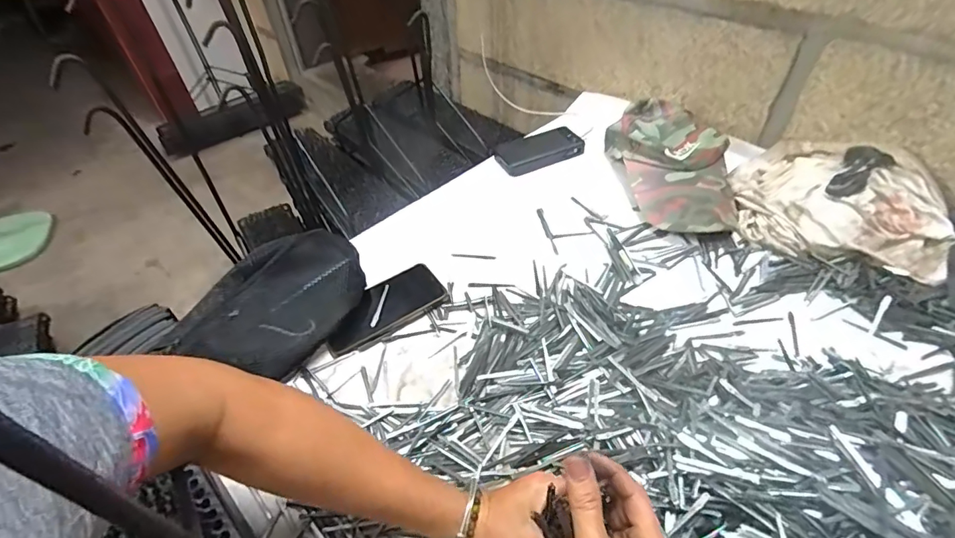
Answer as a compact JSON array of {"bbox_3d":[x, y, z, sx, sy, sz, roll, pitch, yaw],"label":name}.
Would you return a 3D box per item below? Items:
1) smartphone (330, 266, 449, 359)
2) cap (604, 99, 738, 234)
[{"bbox_3d":[-0.123,0.050,0.606,0.159,0.018,0.074,-26,51,-20],"label":"smartphone"},{"bbox_3d":[0.315,-0.169,0.744,0.160,0.077,0.280,-7,47,-3],"label":"cap"}]

